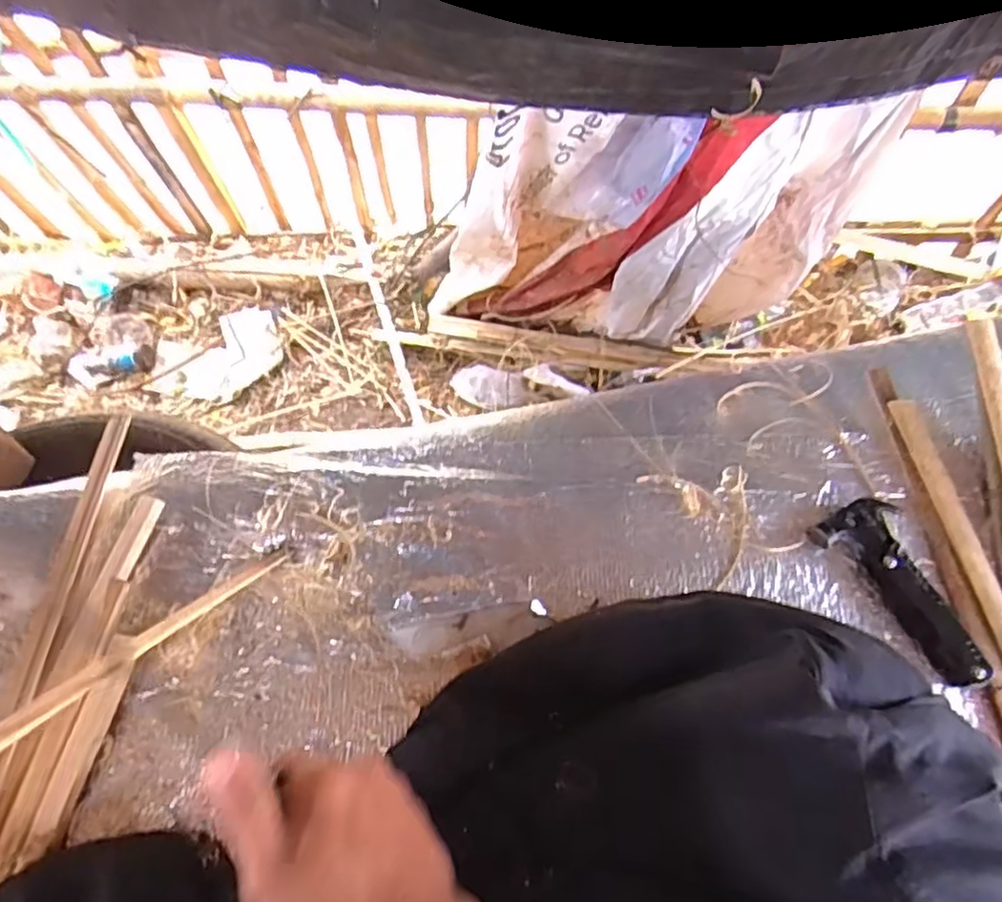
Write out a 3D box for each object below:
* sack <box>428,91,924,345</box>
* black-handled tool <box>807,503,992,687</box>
[{"bbox_3d":[0.211,-0.339,1.069,0.638,0.462,0.139,3,70,1],"label":"sack"},{"bbox_3d":[0.321,0.112,0.536,0.074,0.016,0.154,-22,69,-10],"label":"black-handled tool"}]

